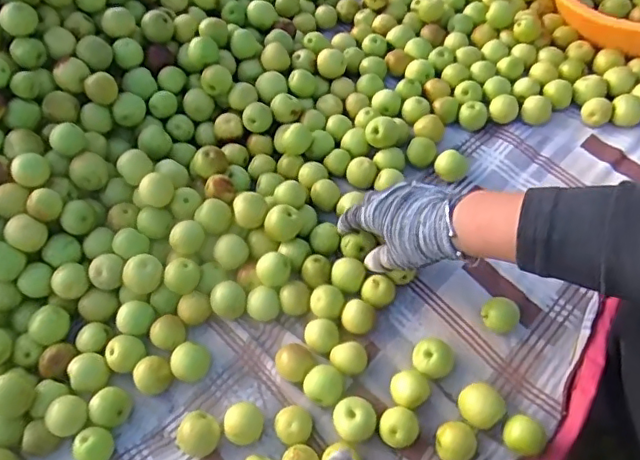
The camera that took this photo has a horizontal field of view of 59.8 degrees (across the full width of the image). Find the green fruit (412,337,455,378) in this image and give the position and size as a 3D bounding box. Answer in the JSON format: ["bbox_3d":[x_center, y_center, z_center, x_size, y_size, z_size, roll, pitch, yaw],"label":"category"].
[{"bbox_3d":[0.098,0.108,0.477,0.033,0.027,0.035,19,60,16],"label":"green fruit"}]

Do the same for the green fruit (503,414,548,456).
[{"bbox_3d":[0.160,0.163,0.438,0.030,0.025,0.025,32,65,23],"label":"green fruit"}]

